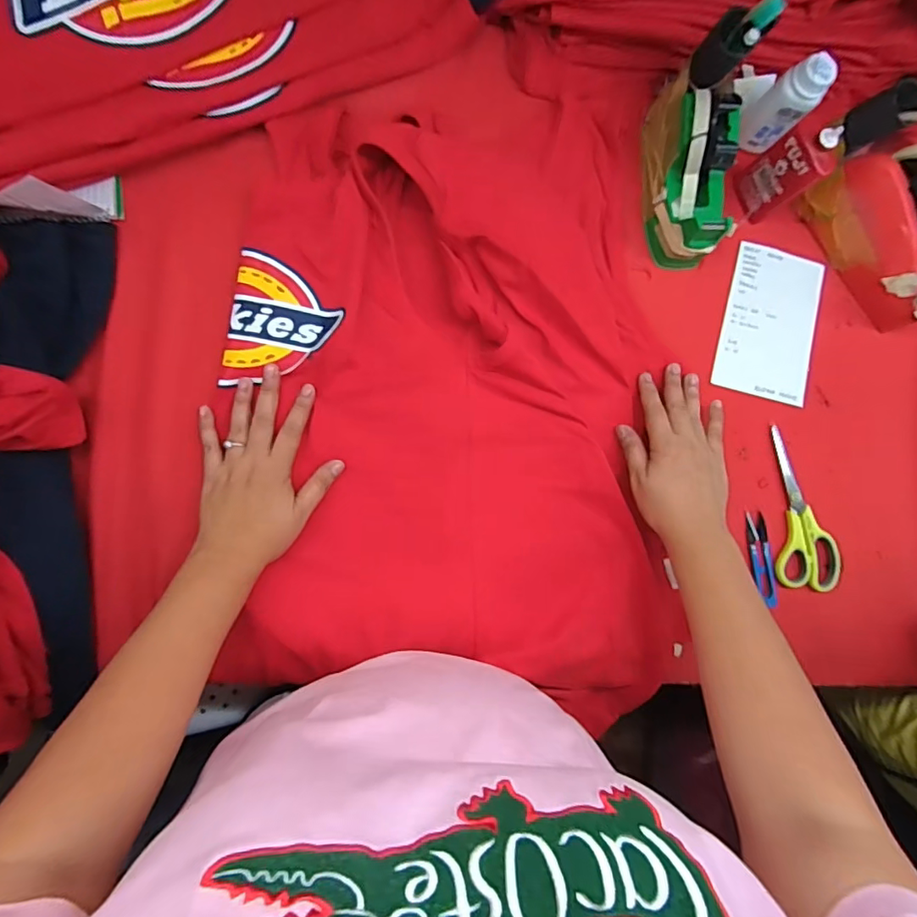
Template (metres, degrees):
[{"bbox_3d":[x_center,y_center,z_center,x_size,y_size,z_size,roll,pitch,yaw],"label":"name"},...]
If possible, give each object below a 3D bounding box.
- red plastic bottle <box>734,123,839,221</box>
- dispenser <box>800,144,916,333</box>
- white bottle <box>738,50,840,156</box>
[{"bbox_3d":[0.334,-0.293,0.518,0.034,0.103,0.058,-36,94,-6],"label":"red plastic bottle"},{"bbox_3d":[0.464,-0.234,0.530,0.071,0.114,0.196,-32,94,-6],"label":"dispenser"},{"bbox_3d":[0.330,-0.358,0.517,0.039,0.096,0.033,33,85,-6],"label":"white bottle"}]

